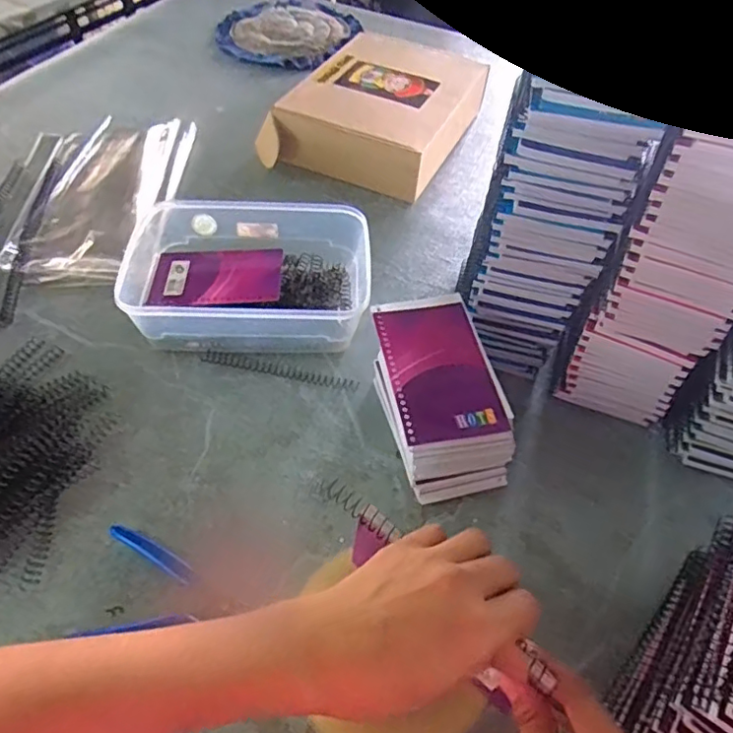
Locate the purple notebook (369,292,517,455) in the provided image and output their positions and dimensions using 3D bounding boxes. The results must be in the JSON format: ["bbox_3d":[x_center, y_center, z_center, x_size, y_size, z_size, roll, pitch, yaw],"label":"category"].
[{"bbox_3d":[0.057,-0.002,0.461,0.083,0.013,0.140,-6,54,-10],"label":"purple notebook"}]

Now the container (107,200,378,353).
[{"bbox_3d":[-0.123,-0.098,0.600,0.244,0.068,0.192,5,53,-1],"label":"container"}]

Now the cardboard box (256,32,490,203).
[{"bbox_3d":[0.021,-0.356,0.805,0.214,0.082,0.312,24,55,13],"label":"cardboard box"}]

